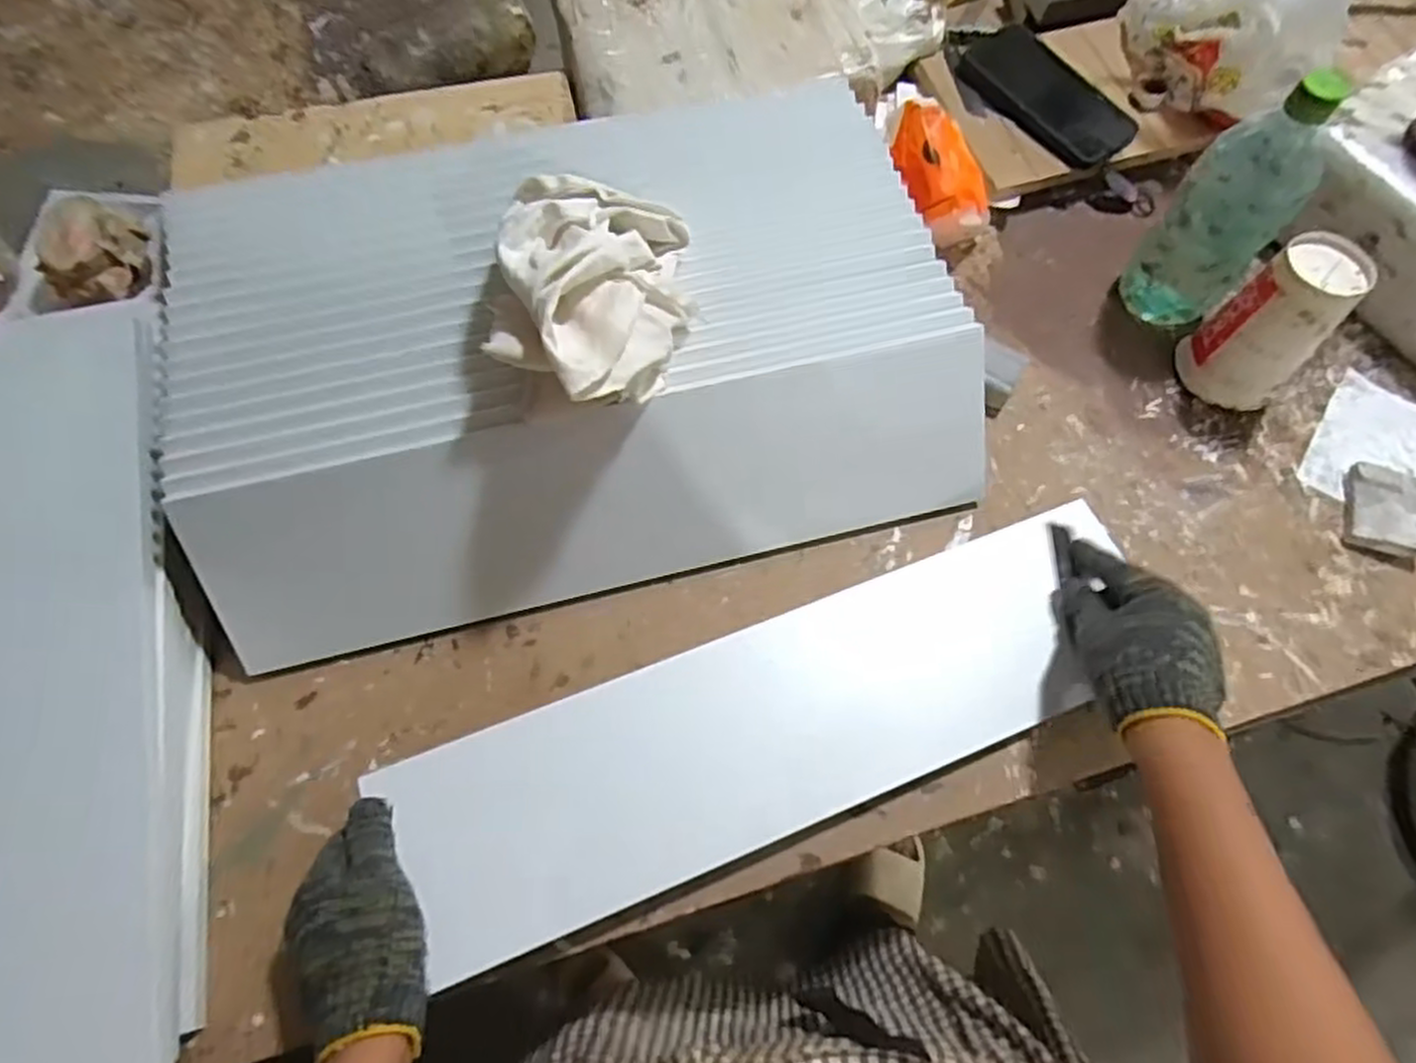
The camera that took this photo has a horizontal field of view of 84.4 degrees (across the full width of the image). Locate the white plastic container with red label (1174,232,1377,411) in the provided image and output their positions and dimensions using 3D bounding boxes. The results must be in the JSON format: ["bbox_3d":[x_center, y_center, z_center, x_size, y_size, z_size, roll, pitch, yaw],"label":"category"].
[{"bbox_3d":[0.446,-0.163,0.614,0.086,0.113,0.077,-35,74,-13],"label":"white plastic container with red label"}]

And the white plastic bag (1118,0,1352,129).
[{"bbox_3d":[0.470,-0.467,0.716,0.182,0.135,0.122,39,73,12],"label":"white plastic bag"}]

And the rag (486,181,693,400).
[{"bbox_3d":[-0.076,-0.156,0.507,0.123,0.080,0.186,4,69,0],"label":"rag"}]

